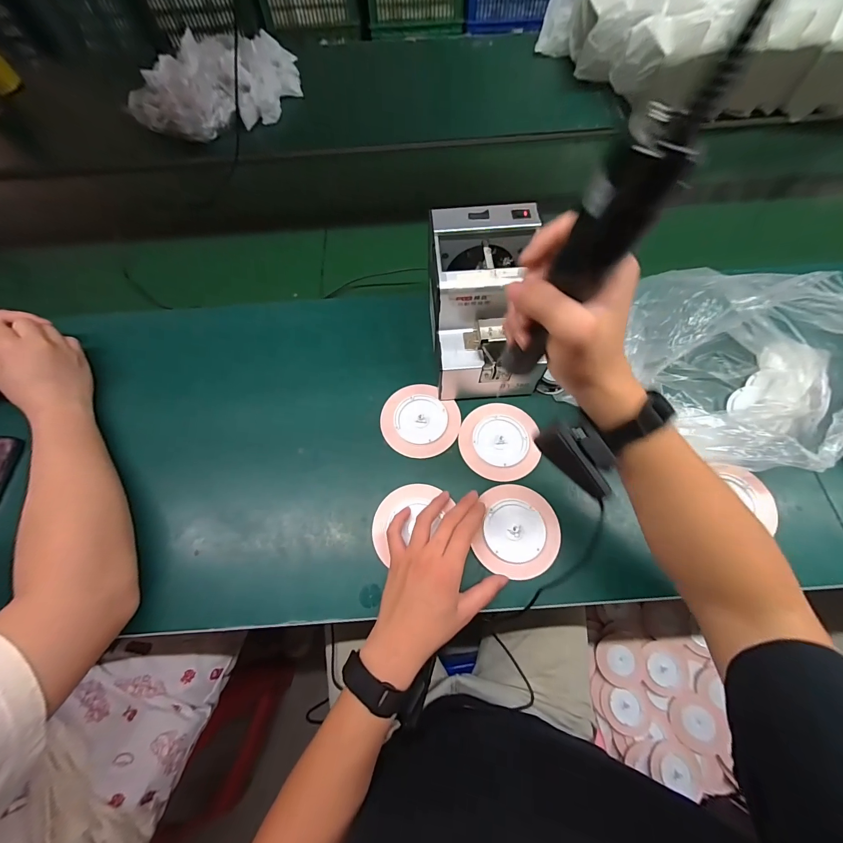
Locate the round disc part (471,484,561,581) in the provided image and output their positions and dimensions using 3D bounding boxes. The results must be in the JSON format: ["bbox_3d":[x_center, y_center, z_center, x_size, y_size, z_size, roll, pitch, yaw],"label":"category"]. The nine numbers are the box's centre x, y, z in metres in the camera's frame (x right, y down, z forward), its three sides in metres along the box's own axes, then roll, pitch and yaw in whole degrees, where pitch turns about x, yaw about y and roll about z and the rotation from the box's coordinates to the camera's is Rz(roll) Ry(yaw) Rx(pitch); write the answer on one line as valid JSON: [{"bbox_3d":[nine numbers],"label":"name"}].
[{"bbox_3d":[0.110,0.124,0.403,0.088,0.008,0.098,13,72,6],"label":"round disc part"}]

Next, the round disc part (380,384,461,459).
[{"bbox_3d":[-0.002,0.000,0.467,0.102,0.011,0.094,-1,66,2],"label":"round disc part"}]

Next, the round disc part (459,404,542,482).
[{"bbox_3d":[0.097,0.023,0.448,0.094,0.012,0.099,-1,66,2],"label":"round disc part"}]

